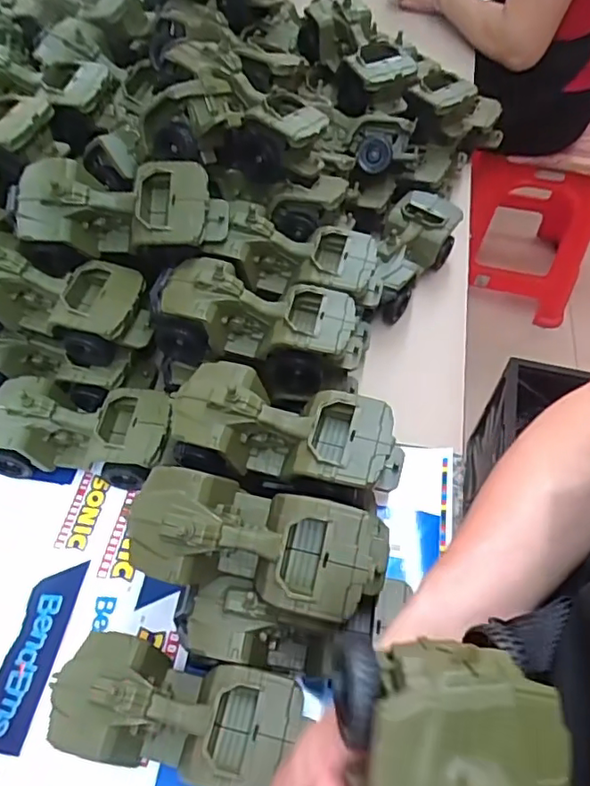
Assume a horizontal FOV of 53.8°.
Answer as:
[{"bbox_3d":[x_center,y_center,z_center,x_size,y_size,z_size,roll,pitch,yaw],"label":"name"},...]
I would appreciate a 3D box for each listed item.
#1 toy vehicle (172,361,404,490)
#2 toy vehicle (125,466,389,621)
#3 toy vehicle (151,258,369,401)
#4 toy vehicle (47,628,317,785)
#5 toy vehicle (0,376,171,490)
[{"bbox_3d":[-0.006,0.032,0.472,0.182,0.072,0.074,14,56,8],"label":"toy vehicle"},{"bbox_3d":[-0.026,0.111,0.426,0.181,0.066,0.080,11,56,6],"label":"toy vehicle"},{"bbox_3d":[-0.032,-0.065,0.543,0.189,0.089,0.087,9,56,5],"label":"toy vehicle"},{"bbox_3d":[-0.083,0.234,0.426,0.179,0.079,0.083,11,56,6],"label":"toy vehicle"},{"bbox_3d":[-0.201,0.038,0.557,0.169,0.080,0.080,6,56,2],"label":"toy vehicle"}]

